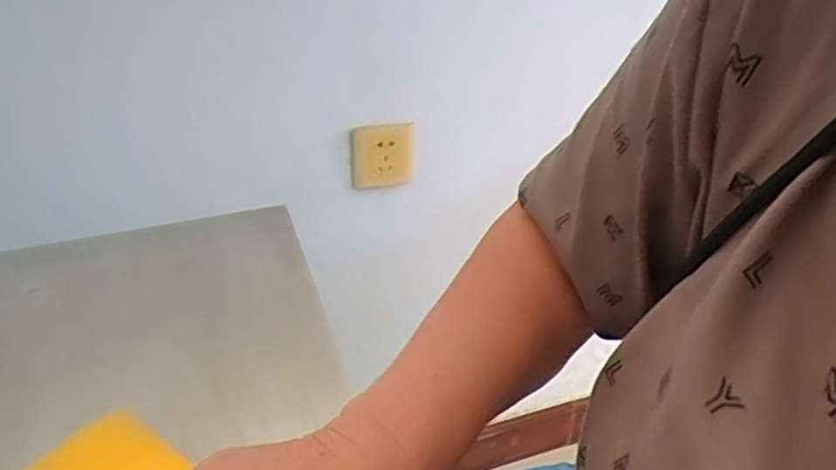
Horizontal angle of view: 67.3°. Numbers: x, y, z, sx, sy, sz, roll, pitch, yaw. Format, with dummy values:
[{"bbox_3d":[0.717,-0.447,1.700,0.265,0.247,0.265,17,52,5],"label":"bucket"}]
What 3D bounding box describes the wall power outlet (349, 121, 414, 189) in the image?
[{"bbox_3d":[-0.051,-0.111,0.876,0.086,0.094,0.022,-2,30,-2],"label":"wall power outlet"}]

